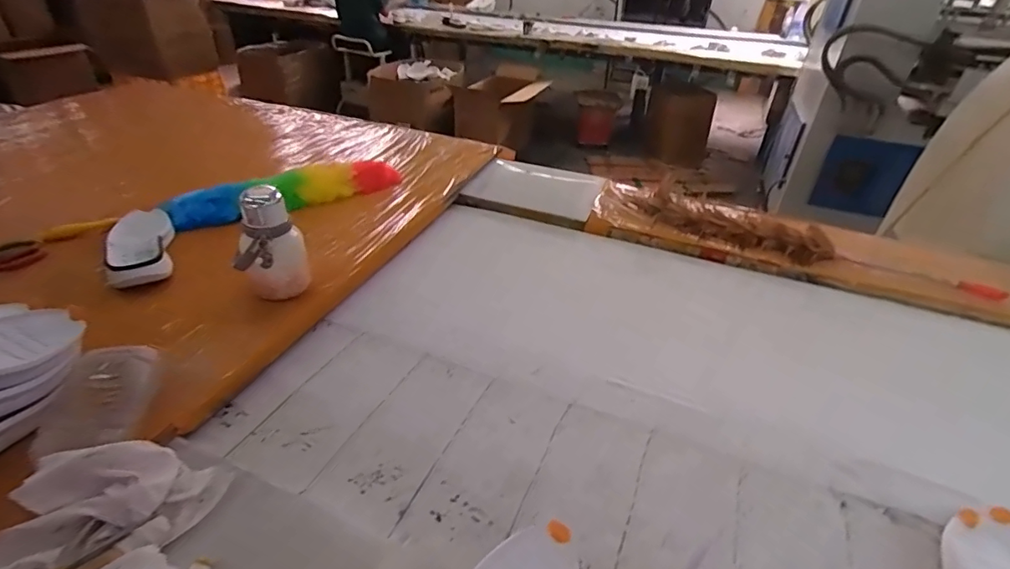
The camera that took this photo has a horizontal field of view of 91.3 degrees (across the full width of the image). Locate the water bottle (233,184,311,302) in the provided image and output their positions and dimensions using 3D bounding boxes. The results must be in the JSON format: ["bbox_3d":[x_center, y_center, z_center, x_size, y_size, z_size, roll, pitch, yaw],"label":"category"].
[{"bbox_3d":[-0.405,-0.063,0.845,0.113,0.183,0.097,-16,39,-23],"label":"water bottle"}]

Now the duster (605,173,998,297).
[{"bbox_3d":[0.611,-0.107,1.117,0.810,0.083,0.149,20,40,24],"label":"duster"}]

